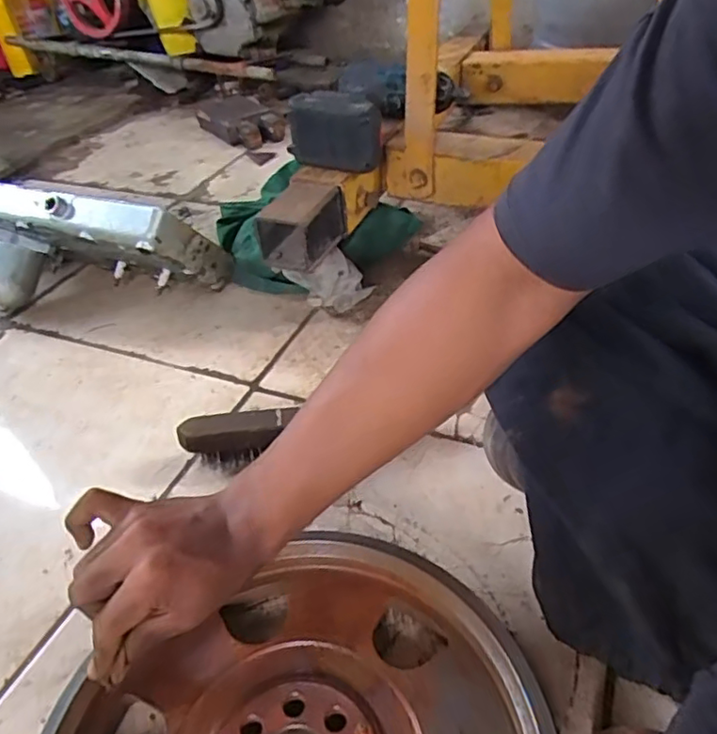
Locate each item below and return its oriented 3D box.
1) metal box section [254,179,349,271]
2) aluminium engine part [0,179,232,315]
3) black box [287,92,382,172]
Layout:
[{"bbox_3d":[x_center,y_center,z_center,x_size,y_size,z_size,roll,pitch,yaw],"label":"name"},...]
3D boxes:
[{"bbox_3d":[-0.066,-0.165,0.701,0.060,0.069,0.107,14,43,21],"label":"metal box section"},{"bbox_3d":[-0.395,-0.160,0.814,0.412,0.171,0.131,4,40,11],"label":"aluminium engine part"},{"bbox_3d":[-0.027,-0.272,0.720,0.114,0.091,0.038,11,42,19],"label":"black box"}]

